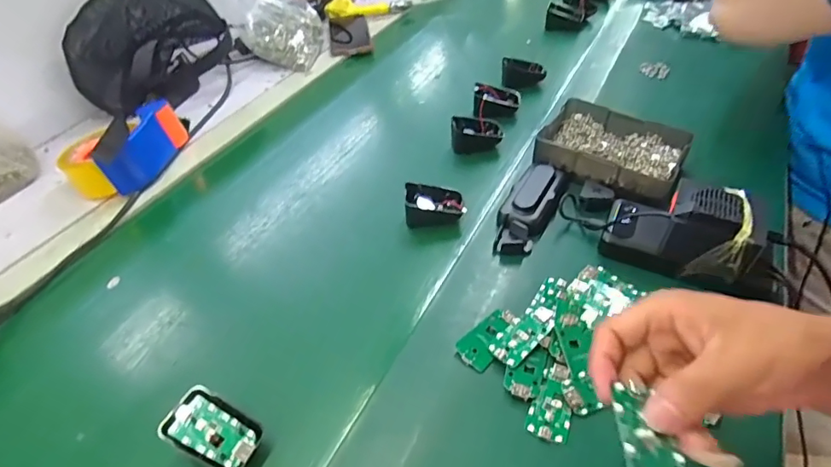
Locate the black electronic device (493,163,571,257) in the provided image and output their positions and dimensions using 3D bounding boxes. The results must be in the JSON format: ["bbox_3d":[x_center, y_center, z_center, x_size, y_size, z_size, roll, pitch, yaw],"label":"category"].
[{"bbox_3d":[0.128,-0.034,0.545,0.052,0.028,0.147,17,47,24],"label":"black electronic device"}]

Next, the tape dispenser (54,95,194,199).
[{"bbox_3d":[-0.396,-0.118,0.661,0.104,0.075,0.148,6,44,14],"label":"tape dispenser"}]

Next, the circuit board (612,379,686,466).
[{"bbox_3d":[0.121,0.106,0.252,0.031,0.005,0.063,11,41,-1],"label":"circuit board"}]

